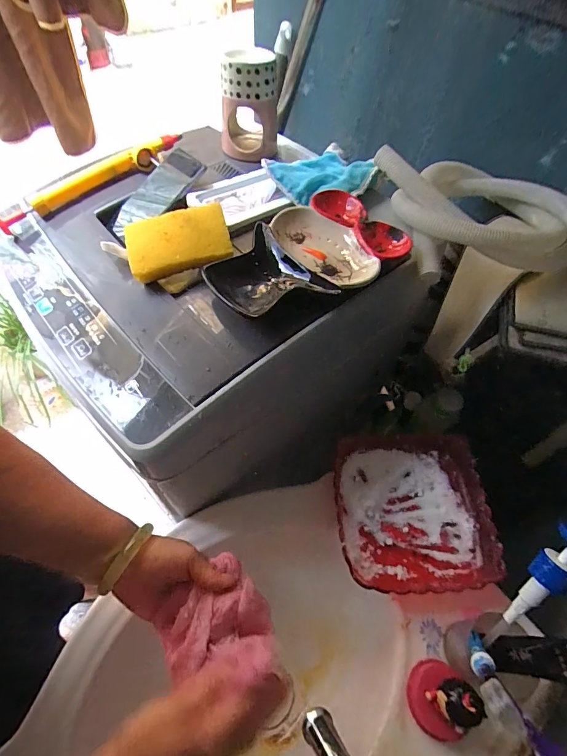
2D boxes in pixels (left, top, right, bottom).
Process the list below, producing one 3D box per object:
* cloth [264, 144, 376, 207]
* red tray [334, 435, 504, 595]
[{"bbox_3d":[0.066,-0.320,0.584,0.164,0.020,0.143,-30,64,-23],"label":"cloth"},{"bbox_3d":[0.172,0.176,0.511,0.200,0.042,0.202,1,56,-5],"label":"red tray"}]

